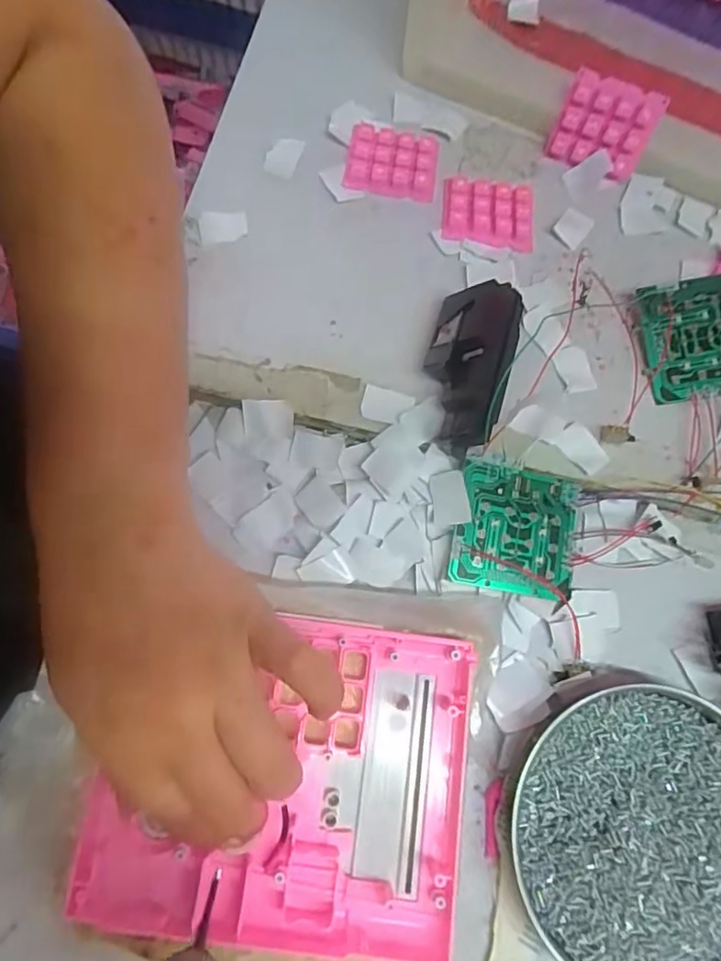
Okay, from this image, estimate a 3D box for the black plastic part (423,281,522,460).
[{"bbox_3d":[0.059,-0.064,0.321,0.045,0.036,0.099,17,75,2],"label":"black plastic part"}]

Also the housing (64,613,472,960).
[{"bbox_3d":[-0.034,0.133,0.263,0.163,0.015,0.133,5,74,1],"label":"housing"}]

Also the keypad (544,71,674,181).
[{"bbox_3d":[0.158,-0.229,0.376,0.060,0.050,0.009,21,41,4],"label":"keypad"}]

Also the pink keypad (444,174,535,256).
[{"bbox_3d":[0.083,-0.173,0.374,0.058,0.010,0.049,8,75,0],"label":"pink keypad"}]

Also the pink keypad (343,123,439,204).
[{"bbox_3d":[0.021,-0.210,0.380,0.058,0.008,0.046,9,75,0],"label":"pink keypad"}]

